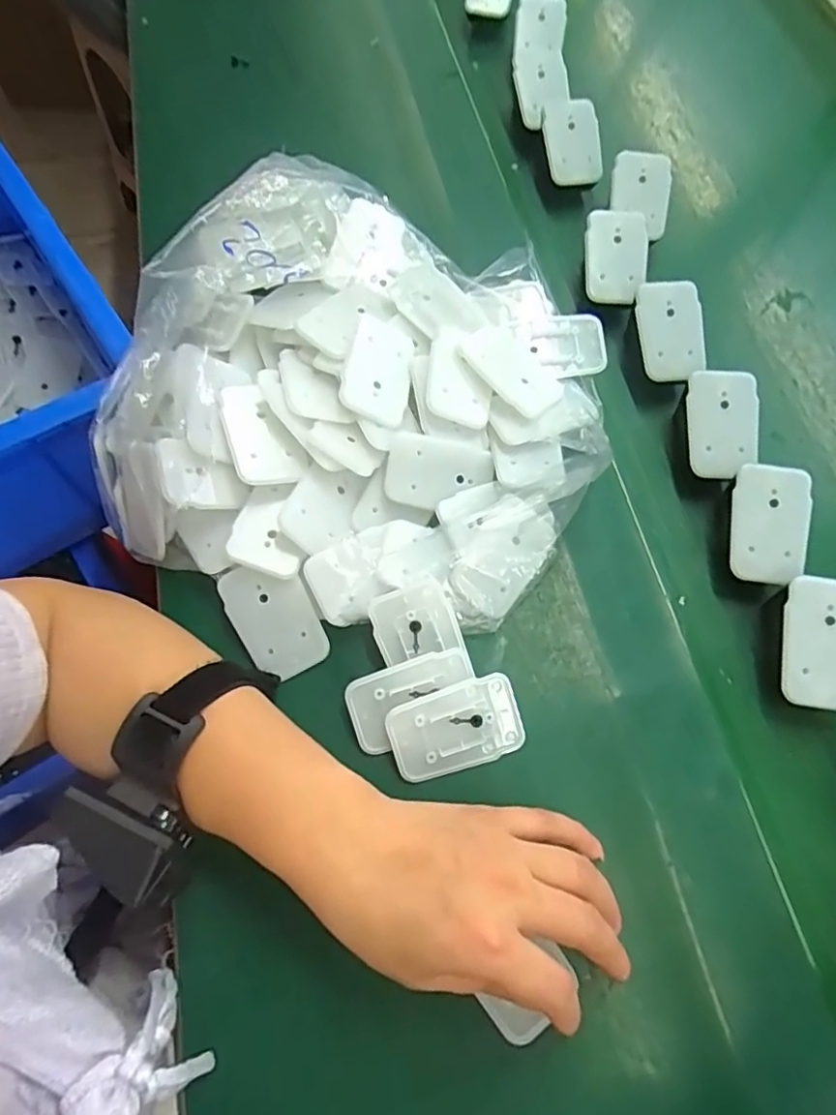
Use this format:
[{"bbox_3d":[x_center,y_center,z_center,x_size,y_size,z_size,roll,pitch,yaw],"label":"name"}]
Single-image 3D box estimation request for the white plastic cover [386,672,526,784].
[{"bbox_3d":[0.020,0.092,0.321,0.069,0.004,0.044,-18,93,-4],"label":"white plastic cover"}]

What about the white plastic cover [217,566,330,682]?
[{"bbox_3d":[-0.082,0.035,0.343,0.046,0.004,0.066,-25,89,2],"label":"white plastic cover"}]

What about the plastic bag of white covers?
[{"bbox_3d":[-0.038,-0.100,0.367,0.303,0.082,0.278,19,68,8],"label":"plastic bag of white covers"}]

